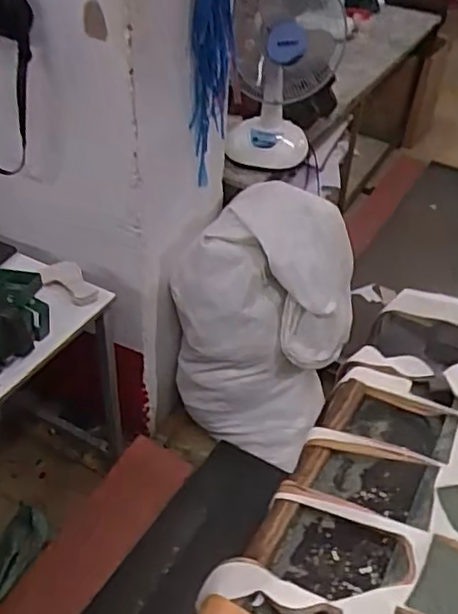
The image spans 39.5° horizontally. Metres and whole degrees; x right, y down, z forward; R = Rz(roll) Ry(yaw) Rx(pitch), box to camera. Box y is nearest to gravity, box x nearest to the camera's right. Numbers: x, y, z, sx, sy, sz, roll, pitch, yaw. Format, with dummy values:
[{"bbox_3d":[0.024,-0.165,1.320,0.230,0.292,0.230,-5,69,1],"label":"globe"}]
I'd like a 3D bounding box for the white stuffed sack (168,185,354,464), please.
[{"bbox_3d":[0.109,0.041,1.840,0.439,0.684,0.389,18,43,16],"label":"white stuffed sack"}]

